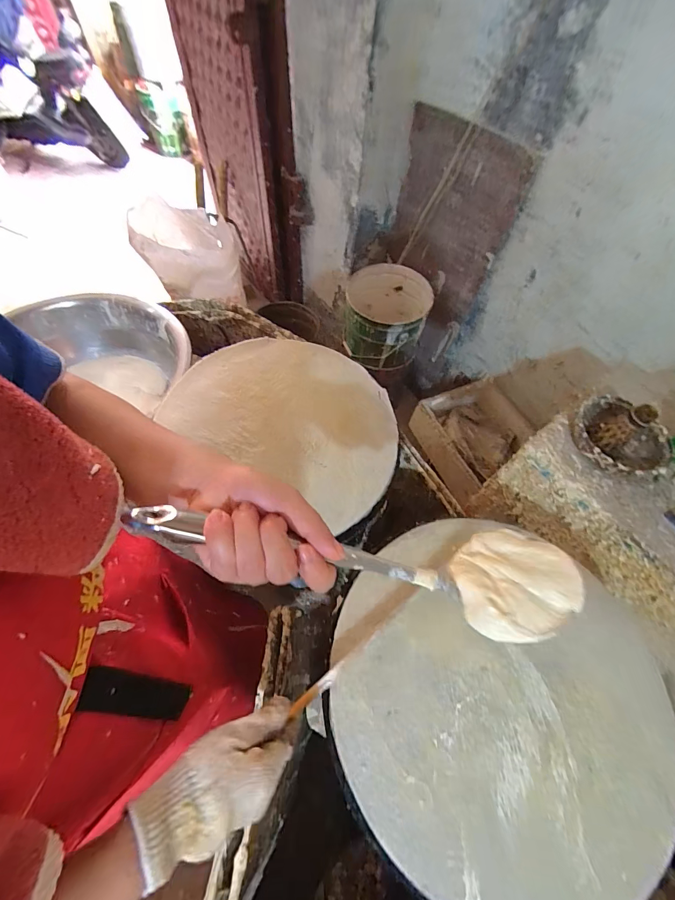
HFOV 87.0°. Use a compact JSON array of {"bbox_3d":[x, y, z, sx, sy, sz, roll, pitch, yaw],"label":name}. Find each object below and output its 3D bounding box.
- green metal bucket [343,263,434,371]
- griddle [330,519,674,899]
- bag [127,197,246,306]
[{"bbox_3d":[0.174,-0.485,1.329,0.296,0.232,0.294,10,61,3],"label":"green metal bucket"},{"bbox_3d":[0.176,0.276,0.404,0.364,0.026,0.351,1,60,-2],"label":"griddle"},{"bbox_3d":[-0.505,-0.662,1.195,0.305,0.184,0.332,-17,63,-12],"label":"bag"}]

